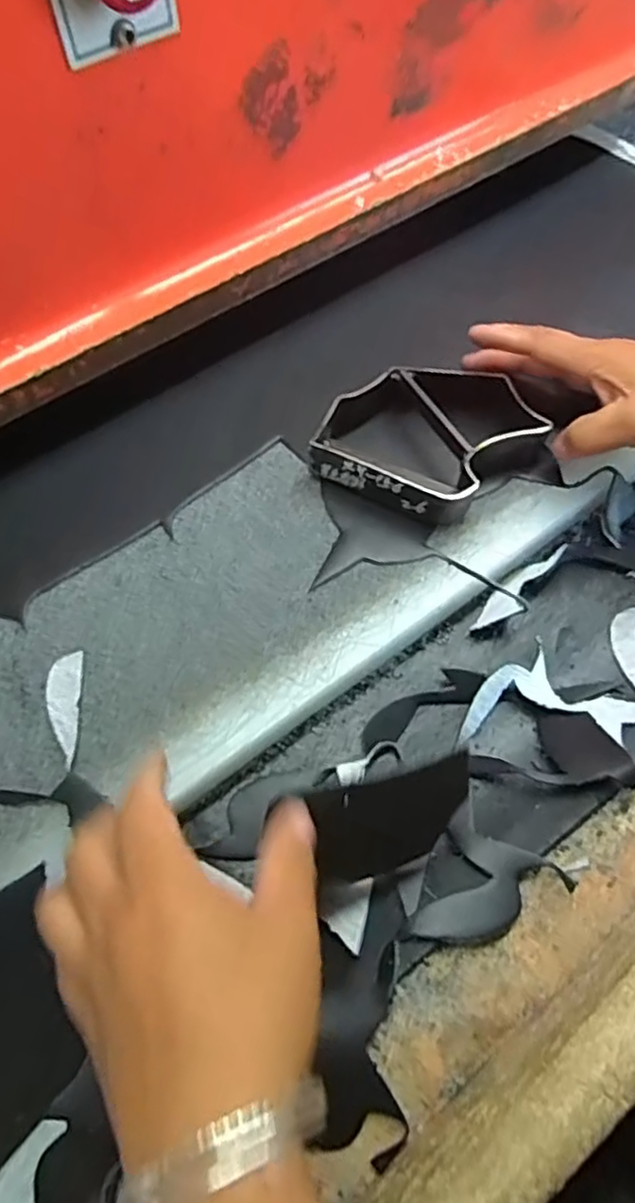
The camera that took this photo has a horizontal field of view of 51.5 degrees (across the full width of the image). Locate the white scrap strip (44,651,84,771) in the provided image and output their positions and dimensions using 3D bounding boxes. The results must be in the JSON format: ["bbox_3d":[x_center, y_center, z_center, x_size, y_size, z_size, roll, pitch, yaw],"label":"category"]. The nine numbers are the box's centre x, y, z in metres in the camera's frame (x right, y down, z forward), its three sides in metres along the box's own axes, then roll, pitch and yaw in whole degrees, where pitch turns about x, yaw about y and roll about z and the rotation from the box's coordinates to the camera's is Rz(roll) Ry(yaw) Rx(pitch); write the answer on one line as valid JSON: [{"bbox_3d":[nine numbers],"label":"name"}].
[{"bbox_3d":[-0.146,0.059,0.376,0.020,0.004,0.063,-1,63,-6],"label":"white scrap strip"}]

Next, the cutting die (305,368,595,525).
[{"bbox_3d":[0.085,-0.104,0.432,0.170,0.037,0.104,7,67,0],"label":"cutting die"}]

